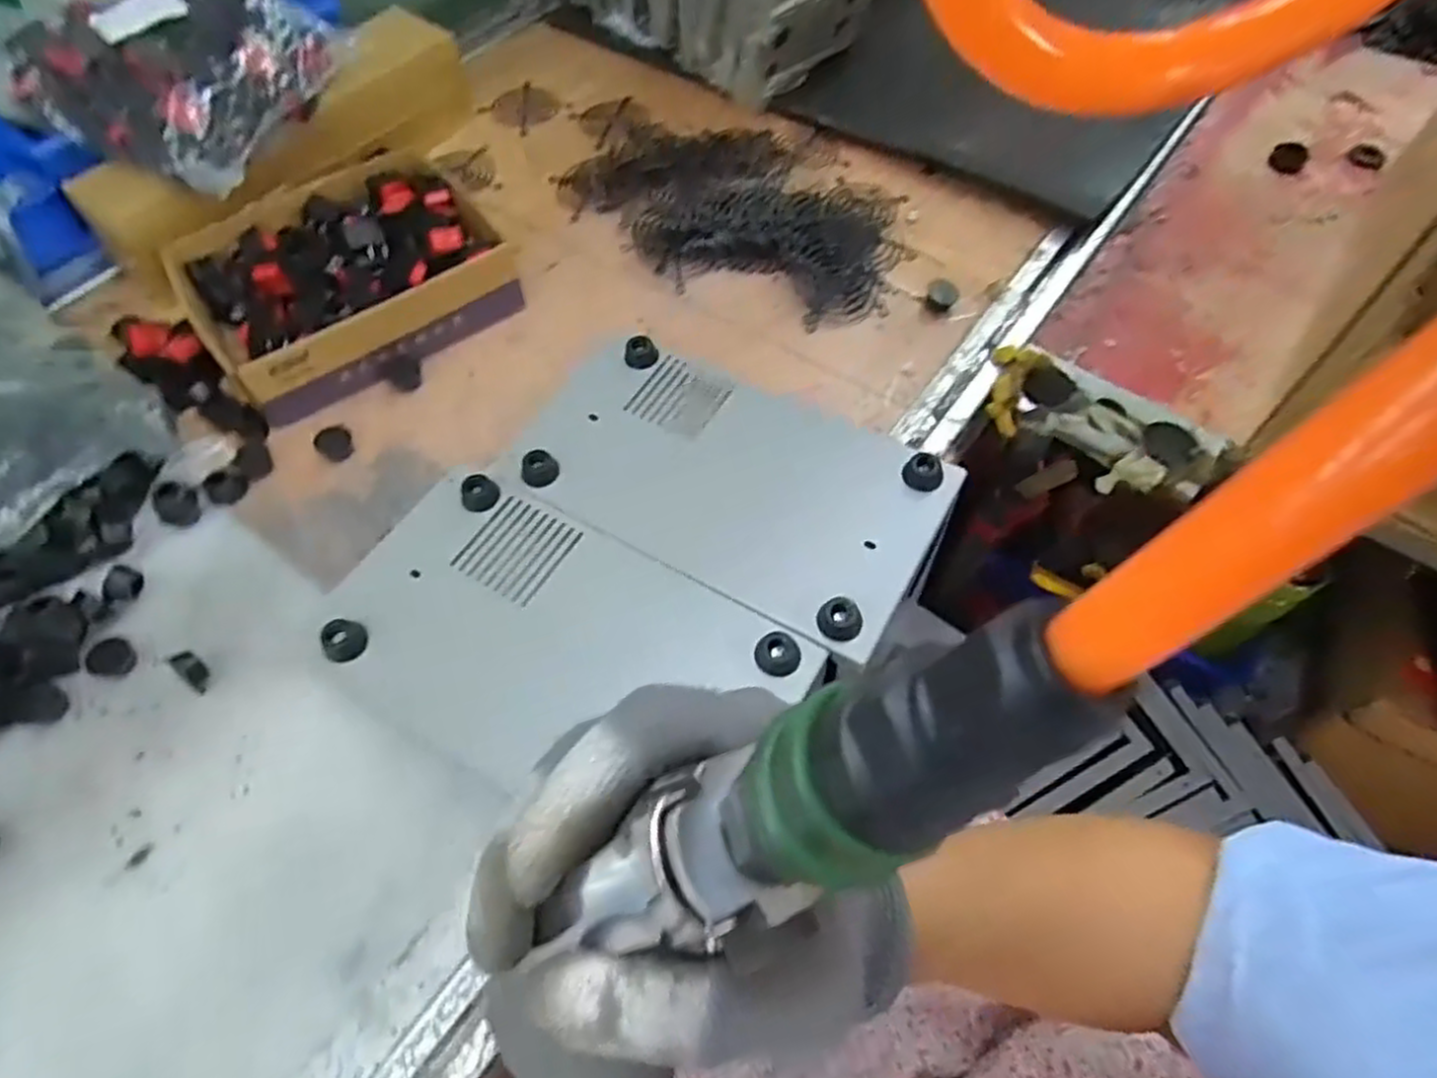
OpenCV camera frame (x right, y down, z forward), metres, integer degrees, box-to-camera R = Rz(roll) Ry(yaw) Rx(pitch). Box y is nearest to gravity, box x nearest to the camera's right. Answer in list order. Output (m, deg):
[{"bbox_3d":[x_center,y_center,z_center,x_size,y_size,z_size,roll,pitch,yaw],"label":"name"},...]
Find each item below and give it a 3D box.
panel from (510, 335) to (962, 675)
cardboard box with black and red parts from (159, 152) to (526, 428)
[{"bbox_3d":[0.010,-0.051,0.498,0.267,0.014,0.168,28,65,17],"label":"panel"},{"bbox_3d":[-0.277,-0.192,0.574,0.216,0.056,0.173,-34,64,-16],"label":"cardboard box with black and red parts"}]

